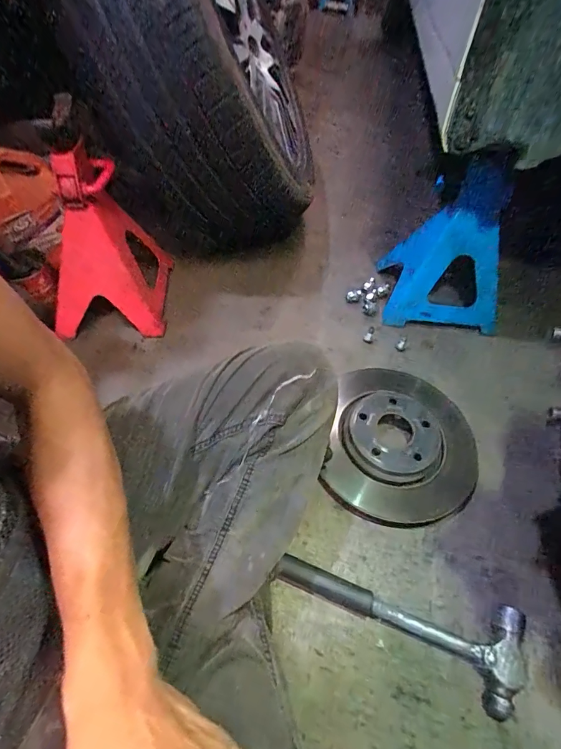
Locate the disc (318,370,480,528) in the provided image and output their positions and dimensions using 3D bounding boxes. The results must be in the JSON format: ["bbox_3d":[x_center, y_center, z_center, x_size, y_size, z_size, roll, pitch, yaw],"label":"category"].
[{"bbox_3d":[0.209,0.110,0.660,0.245,0.055,0.272,13,54,7],"label":"disc"}]

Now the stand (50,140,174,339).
[{"bbox_3d":[-0.333,-0.231,0.737,0.209,0.314,0.178,-8,55,-11],"label":"stand"}]

